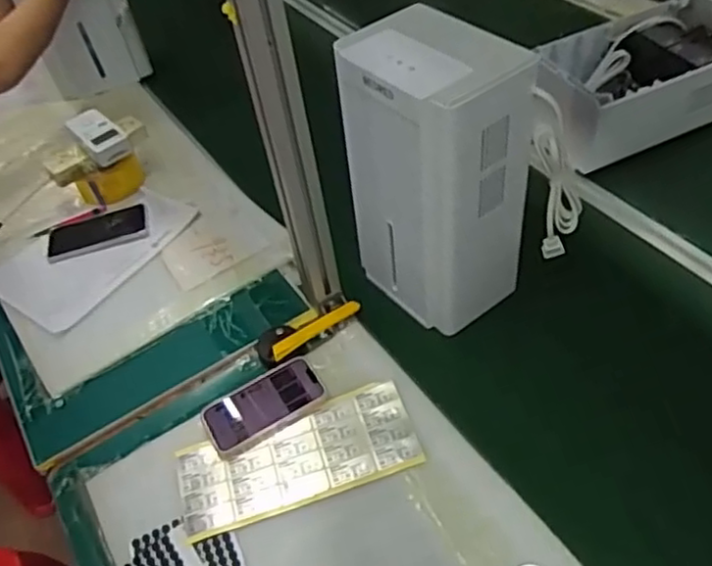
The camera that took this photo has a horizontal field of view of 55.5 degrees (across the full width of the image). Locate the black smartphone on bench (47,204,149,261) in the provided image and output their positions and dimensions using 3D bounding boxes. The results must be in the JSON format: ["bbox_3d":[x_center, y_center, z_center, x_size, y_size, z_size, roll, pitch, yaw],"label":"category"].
[{"bbox_3d":[-0.419,-0.081,1.099,0.164,0.016,0.085,-13,48,-5],"label":"black smartphone on bench"}]

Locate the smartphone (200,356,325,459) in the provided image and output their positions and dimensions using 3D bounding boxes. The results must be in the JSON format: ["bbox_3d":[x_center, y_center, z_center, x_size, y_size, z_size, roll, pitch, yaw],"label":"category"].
[{"bbox_3d":[-0.114,0.149,0.836,0.146,0.016,0.077,-27,51,-18],"label":"smartphone"}]

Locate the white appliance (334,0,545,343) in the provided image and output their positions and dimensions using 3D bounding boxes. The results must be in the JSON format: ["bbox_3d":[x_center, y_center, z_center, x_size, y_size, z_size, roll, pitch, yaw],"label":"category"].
[{"bbox_3d":[0.090,-0.129,0.830,0.146,0.336,0.197,-32,52,-21],"label":"white appliance"}]

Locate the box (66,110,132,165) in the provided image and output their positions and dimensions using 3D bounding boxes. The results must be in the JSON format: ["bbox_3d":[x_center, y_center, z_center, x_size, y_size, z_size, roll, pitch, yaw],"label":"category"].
[{"bbox_3d":[-0.425,-0.240,1.115,0.066,0.042,0.120,-36,54,-24],"label":"box"}]

